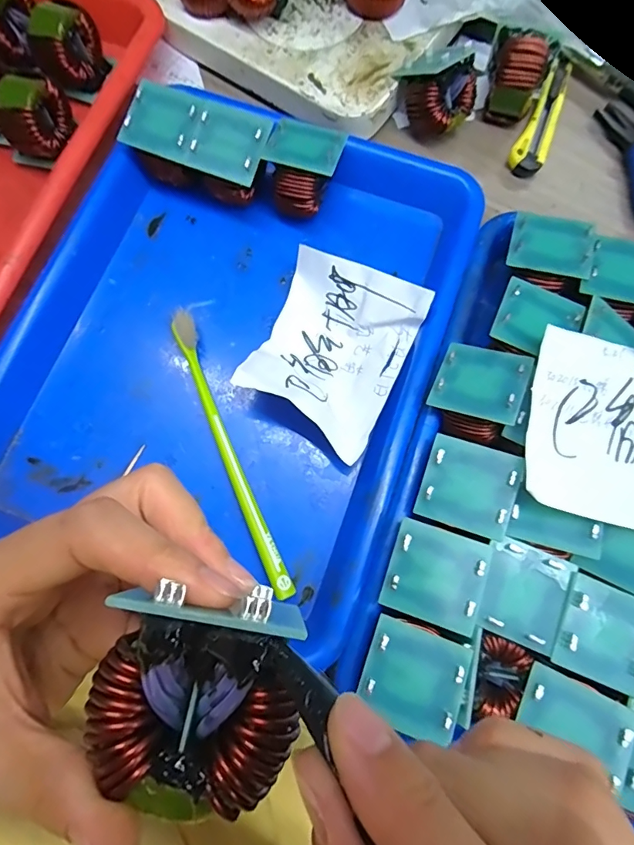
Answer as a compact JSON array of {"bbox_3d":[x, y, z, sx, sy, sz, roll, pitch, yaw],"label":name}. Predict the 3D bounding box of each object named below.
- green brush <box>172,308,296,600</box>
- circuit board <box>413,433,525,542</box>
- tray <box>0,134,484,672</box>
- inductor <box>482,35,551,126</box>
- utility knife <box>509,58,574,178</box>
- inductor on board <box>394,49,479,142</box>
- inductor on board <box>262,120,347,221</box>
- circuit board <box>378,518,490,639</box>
[{"bbox_3d":[-0.054,0.016,0.282,0.013,0.015,0.186,-22,78,-6],"label":"green brush"},{"bbox_3d":[0.079,0.034,0.237,0.046,0.004,0.044,18,90,14],"label":"circuit board"},{"bbox_3d":[-0.049,-0.068,0.299,0.258,0.036,0.309,19,77,4],"label":"tray"},{"bbox_3d":[0.144,-0.247,0.332,0.034,0.046,0.036,0,77,-1],"label":"inductor"},{"bbox_3d":[0.175,-0.234,0.351,0.024,0.015,0.110,26,78,5],"label":"utility knife"},{"bbox_3d":[0.083,-0.242,0.332,0.041,0.058,0.057,-40,55,-13],"label":"inductor on board"},{"bbox_3d":[-0.009,-0.171,0.314,0.048,0.046,0.050,13,77,2],"label":"inductor on board"},{"bbox_3d":[0.059,0.076,0.226,0.045,0.005,0.044,17,81,13],"label":"circuit board"}]

